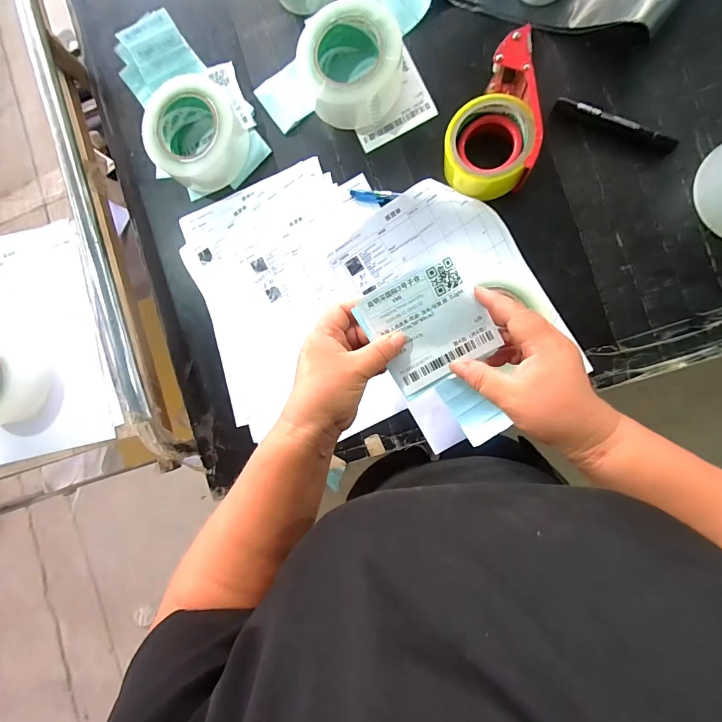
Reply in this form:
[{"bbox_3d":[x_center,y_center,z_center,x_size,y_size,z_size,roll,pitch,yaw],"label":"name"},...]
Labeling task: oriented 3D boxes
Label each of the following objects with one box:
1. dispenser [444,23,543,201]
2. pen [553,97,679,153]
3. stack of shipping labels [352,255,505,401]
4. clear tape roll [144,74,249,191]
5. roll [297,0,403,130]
[{"bbox_3d":[0.145,-0.272,0.412,0.100,0.053,0.162,-4,90,9],"label":"dispenser"},{"bbox_3d":[0.284,-0.266,0.404,0.134,0.016,0.018,24,89,7],"label":"pen"},{"bbox_3d":[0.062,-0.030,0.320,0.099,0.006,0.100,-30,104,9],"label":"stack of shipping labels"},{"bbox_3d":[-0.216,-0.294,0.471,0.120,0.061,0.110,-19,88,9],"label":"clear tape roll"},{"bbox_3d":[-0.012,-0.359,0.439,0.121,0.064,0.111,0,89,8],"label":"roll"}]

